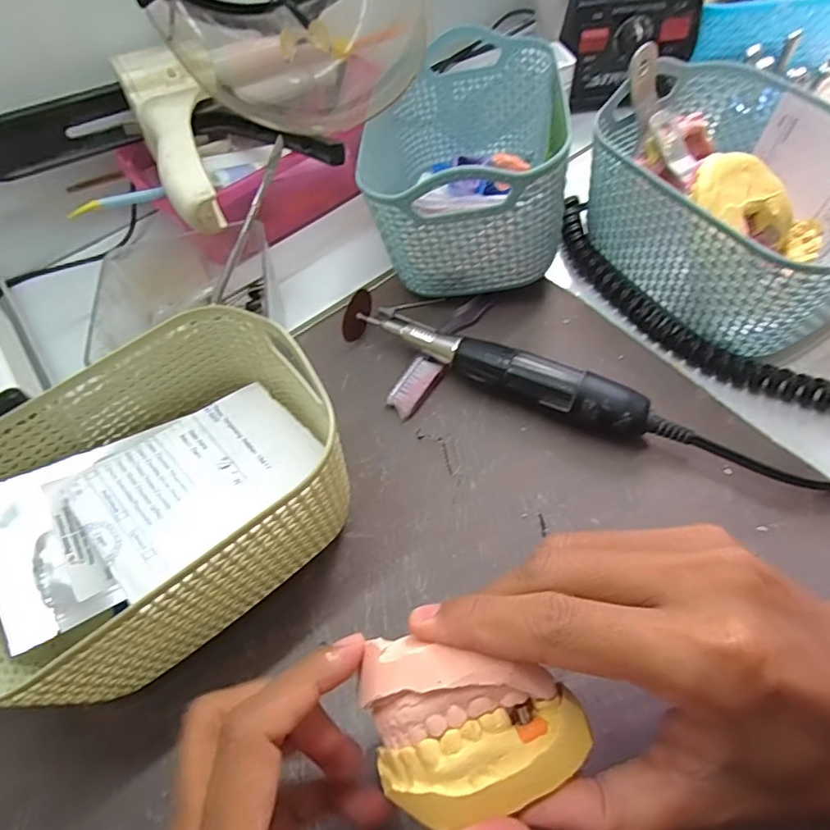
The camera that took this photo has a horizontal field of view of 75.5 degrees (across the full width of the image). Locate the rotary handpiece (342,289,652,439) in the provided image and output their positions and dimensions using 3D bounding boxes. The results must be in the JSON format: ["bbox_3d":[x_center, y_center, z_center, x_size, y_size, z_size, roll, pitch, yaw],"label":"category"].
[{"bbox_3d":[0.041,-0.032,0.308,0.179,0.027,0.036,23,64,18],"label":"rotary handpiece"}]

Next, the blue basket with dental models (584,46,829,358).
[{"bbox_3d":[0.184,-0.123,0.317,0.116,0.082,0.166,-27,60,-11],"label":"blue basket with dental models"}]

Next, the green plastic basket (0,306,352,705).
[{"bbox_3d":[-0.118,0.041,0.248,0.169,0.080,0.126,-35,62,-15],"label":"green plastic basket"}]

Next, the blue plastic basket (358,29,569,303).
[{"bbox_3d":[0.032,-0.168,0.349,0.109,0.094,0.174,0,59,6],"label":"blue plastic basket"}]

